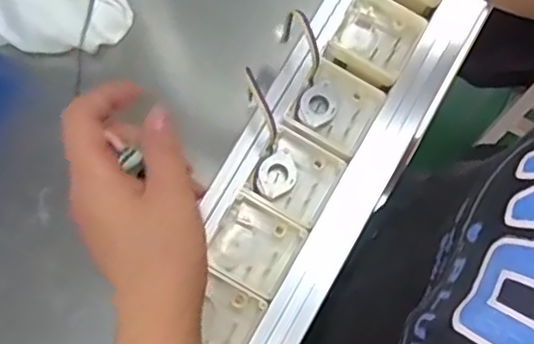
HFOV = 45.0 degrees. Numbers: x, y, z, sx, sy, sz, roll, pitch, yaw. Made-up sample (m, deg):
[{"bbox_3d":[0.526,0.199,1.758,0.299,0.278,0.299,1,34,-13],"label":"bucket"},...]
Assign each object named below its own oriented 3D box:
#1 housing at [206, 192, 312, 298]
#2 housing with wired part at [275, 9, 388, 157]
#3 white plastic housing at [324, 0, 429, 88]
[{"bbox_3d":[-0.008,0.046,0.407,0.052,0.018,0.051,29,78,9],"label":"housing"},{"bbox_3d":[0.037,-0.052,0.418,0.072,0.039,0.059,32,79,9],"label":"housing with wired part"},{"bbox_3d":[0.076,-0.094,0.445,0.053,0.020,0.055,30,78,9],"label":"white plastic housing"}]

